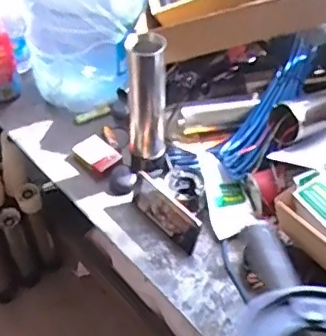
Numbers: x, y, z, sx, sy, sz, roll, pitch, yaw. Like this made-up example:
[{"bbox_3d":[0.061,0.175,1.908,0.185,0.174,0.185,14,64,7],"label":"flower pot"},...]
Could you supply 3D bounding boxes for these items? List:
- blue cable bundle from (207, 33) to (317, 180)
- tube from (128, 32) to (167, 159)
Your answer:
[{"bbox_3d":[0.204,-0.124,1.077,0.089,0.052,0.323,29,72,24],"label":"blue cable bundle"},{"bbox_3d":[-0.030,-0.123,1.016,0.067,0.241,0.058,5,49,5],"label":"tube"}]

